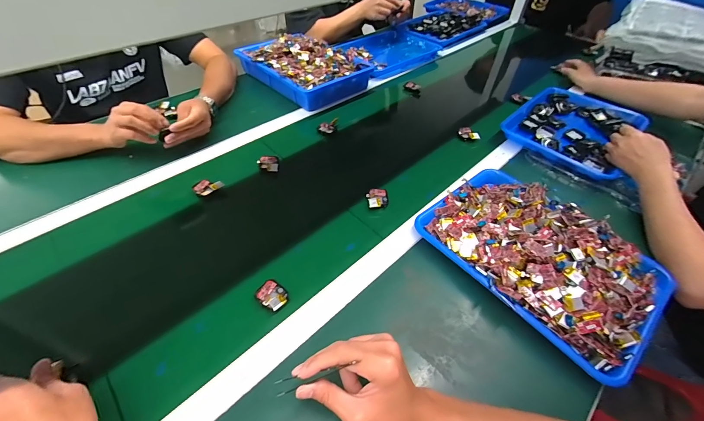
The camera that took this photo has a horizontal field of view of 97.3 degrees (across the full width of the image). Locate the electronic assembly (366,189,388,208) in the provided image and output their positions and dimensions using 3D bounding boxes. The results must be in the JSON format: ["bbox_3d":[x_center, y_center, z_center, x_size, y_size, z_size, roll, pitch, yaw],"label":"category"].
[{"bbox_3d":[0.048,-0.024,0.590,0.039,0.012,0.047,-6,46,-7],"label":"electronic assembly"}]

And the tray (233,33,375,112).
[{"bbox_3d":[-0.149,-0.424,0.906,0.230,0.079,0.350,-35,55,-30],"label":"tray"}]

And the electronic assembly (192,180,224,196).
[{"bbox_3d":[-0.277,-0.047,0.599,0.051,0.010,0.035,-27,52,-25],"label":"electronic assembly"}]

